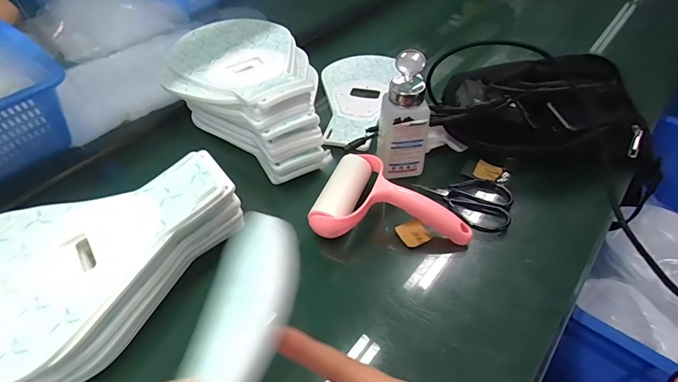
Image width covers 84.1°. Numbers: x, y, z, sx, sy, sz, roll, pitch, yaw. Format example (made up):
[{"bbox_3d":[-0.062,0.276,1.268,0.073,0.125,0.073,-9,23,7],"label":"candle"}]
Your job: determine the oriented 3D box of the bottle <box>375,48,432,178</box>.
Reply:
[{"bbox_3d":[0.079,-0.087,0.464,0.058,0.144,0.067,2,48,4],"label":"bottle"}]

